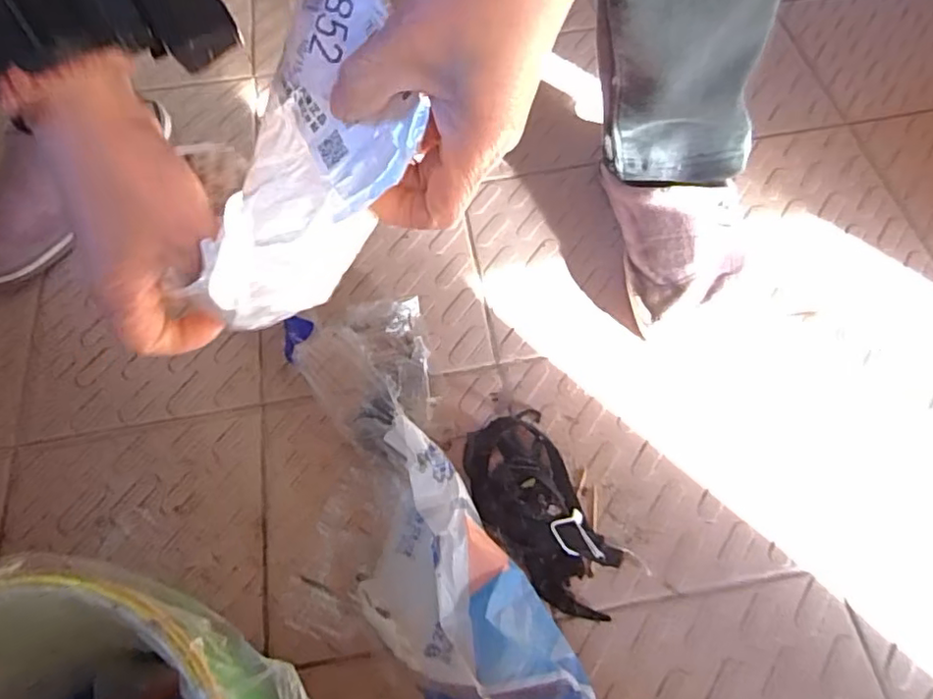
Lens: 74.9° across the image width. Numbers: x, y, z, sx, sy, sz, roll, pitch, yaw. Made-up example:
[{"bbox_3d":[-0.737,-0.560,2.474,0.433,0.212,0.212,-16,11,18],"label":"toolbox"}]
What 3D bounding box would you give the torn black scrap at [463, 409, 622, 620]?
[{"bbox_3d":[0.051,0.118,0.448,0.075,0.027,0.150,-24,65,-10],"label":"torn black scrap"}]

